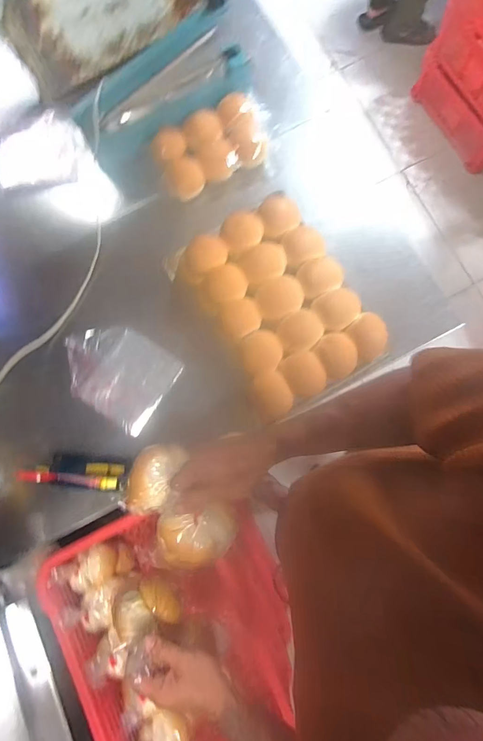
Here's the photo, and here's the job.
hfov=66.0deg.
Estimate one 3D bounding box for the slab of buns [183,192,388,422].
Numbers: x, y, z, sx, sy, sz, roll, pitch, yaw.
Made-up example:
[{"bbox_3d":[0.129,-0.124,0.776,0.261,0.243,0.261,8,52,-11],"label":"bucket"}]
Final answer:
[{"bbox_3d":[0.078,-0.142,0.757,0.295,0.060,0.400,-28,81,0],"label":"slab of buns"}]

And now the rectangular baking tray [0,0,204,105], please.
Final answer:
[{"bbox_3d":[-0.361,-0.915,0.943,0.459,0.030,0.317,-31,80,-2],"label":"rectangular baking tray"}]

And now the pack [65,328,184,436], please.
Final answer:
[{"bbox_3d":[-0.269,-0.006,0.801,0.236,0.032,0.200,32,84,9],"label":"pack"}]

